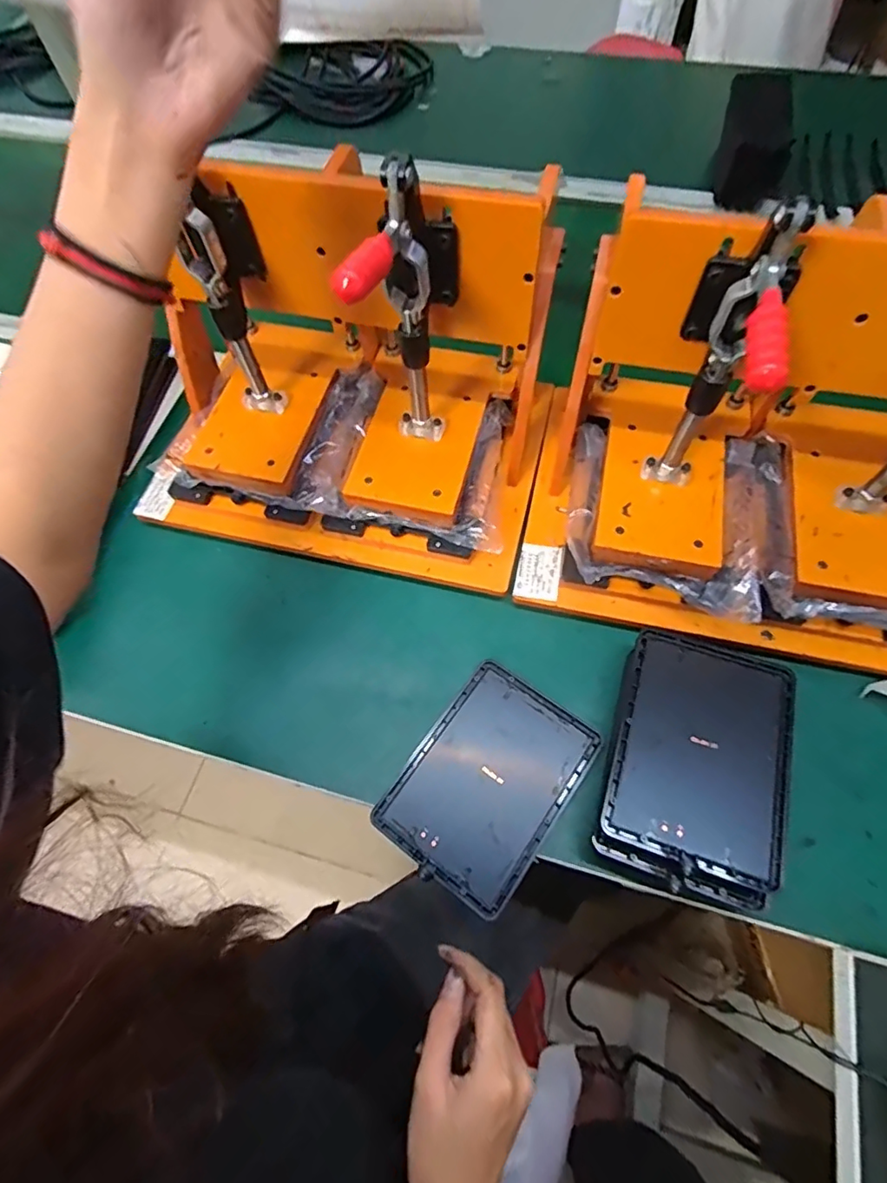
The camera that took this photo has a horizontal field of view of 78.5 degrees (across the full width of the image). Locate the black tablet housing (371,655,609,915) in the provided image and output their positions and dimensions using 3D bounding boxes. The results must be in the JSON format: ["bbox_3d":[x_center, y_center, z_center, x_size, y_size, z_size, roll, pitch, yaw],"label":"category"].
[{"bbox_3d":[0.036,0.149,0.434,0.118,0.006,0.162,34,70,17],"label":"black tablet housing"}]

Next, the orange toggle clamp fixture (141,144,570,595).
[{"bbox_3d":[-0.100,-0.189,0.461,0.367,0.244,0.235,11,65,8],"label":"orange toggle clamp fixture"}]

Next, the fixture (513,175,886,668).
[{"bbox_3d":[0.257,-0.109,0.408,0.373,0.249,0.227,11,65,8],"label":"fixture"}]

